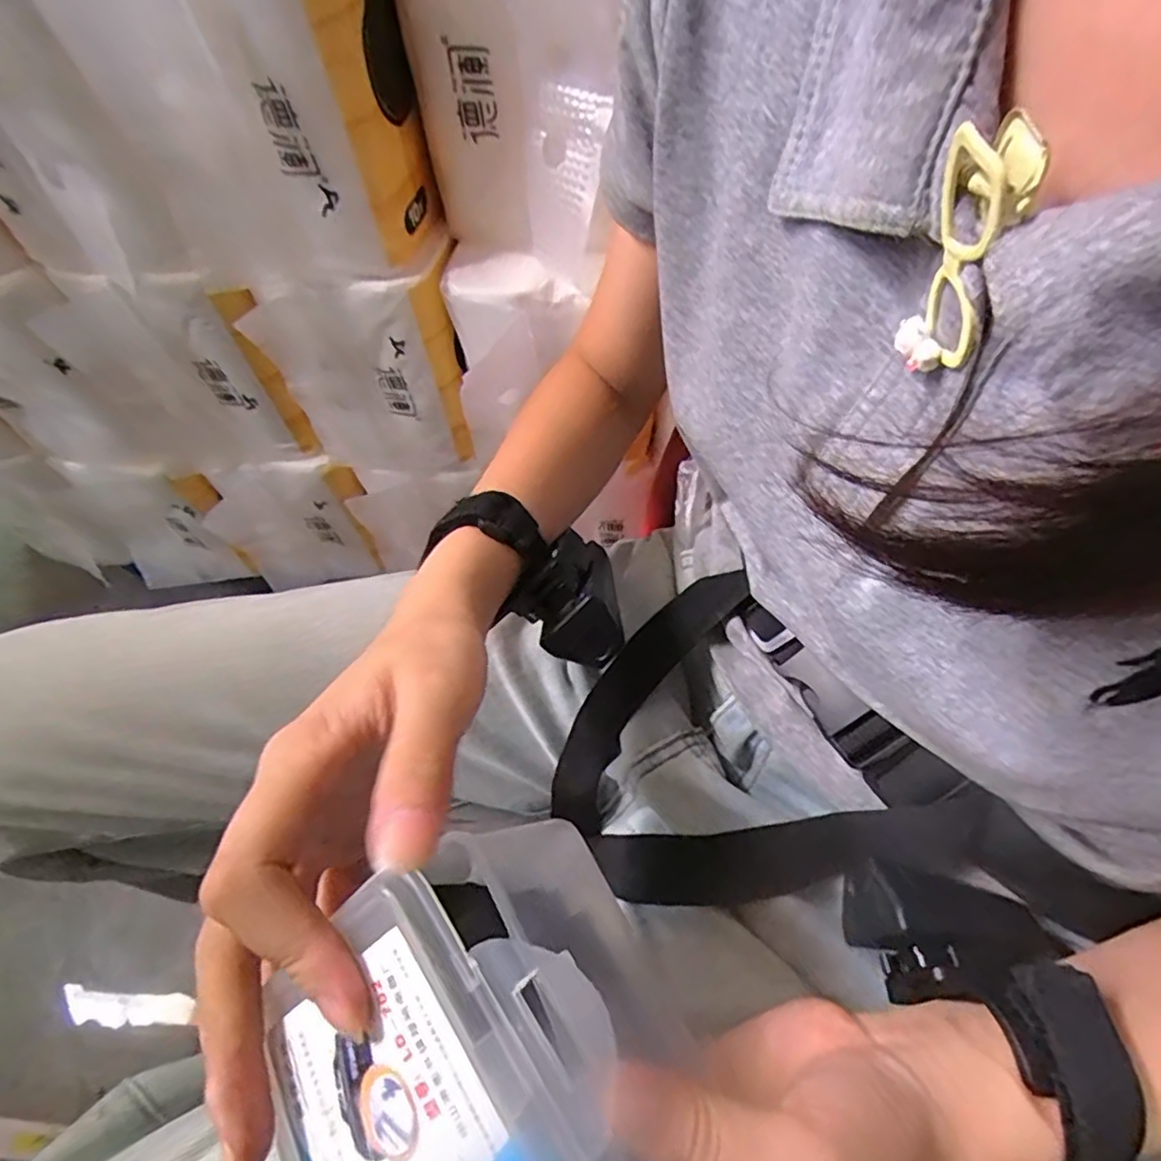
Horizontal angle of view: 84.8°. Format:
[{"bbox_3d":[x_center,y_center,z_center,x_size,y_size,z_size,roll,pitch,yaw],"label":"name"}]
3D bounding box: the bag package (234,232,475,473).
[{"bbox_3d":[-0.173,-0.168,0.553,0.156,0.193,0.051,-13,57,-4],"label":"bag package"}]

